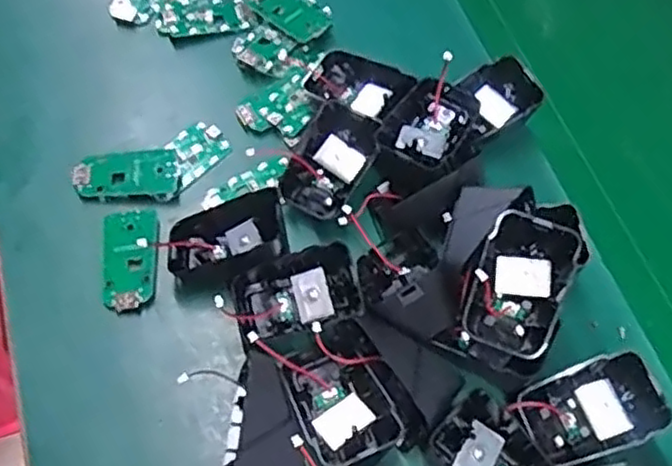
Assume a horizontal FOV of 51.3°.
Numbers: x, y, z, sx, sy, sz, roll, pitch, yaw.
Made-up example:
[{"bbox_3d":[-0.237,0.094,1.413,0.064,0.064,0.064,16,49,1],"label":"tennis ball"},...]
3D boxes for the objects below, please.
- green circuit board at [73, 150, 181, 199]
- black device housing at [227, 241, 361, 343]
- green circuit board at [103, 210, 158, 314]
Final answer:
[{"bbox_3d":[-0.128,-0.035,0.432,0.061,0.008,0.030,-6,62,-5],"label":"green circuit board"},{"bbox_3d":[-0.021,0.035,0.384,0.066,0.028,0.043,-16,63,-10],"label":"black device housing"},{"bbox_3d":[-0.120,0.014,0.406,0.029,0.005,0.061,-5,61,-5],"label":"green circuit board"}]

